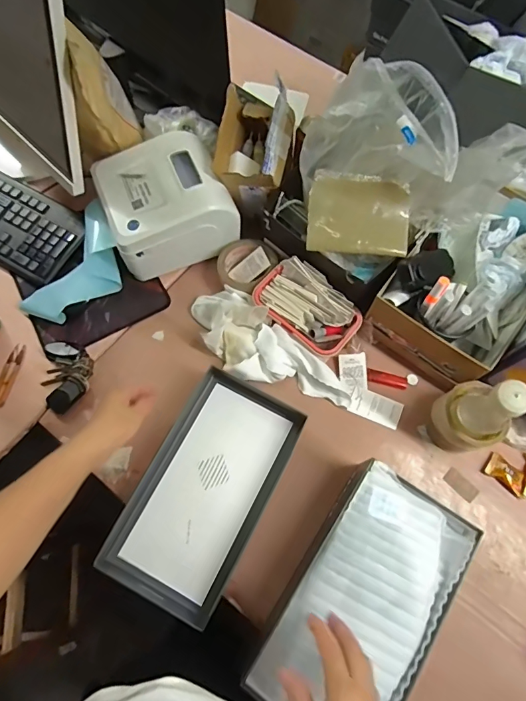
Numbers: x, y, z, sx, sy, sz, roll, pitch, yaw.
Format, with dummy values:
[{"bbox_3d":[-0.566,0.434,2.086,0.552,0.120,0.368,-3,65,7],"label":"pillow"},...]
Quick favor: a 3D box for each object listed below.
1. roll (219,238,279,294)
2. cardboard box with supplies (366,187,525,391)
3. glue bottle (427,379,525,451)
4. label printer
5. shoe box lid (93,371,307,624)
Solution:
[{"bbox_3d":[-0.030,-0.140,0.708,0.094,0.054,0.093,0,70,0],"label":"roll"},{"bbox_3d":[0.323,-0.118,0.644,0.185,0.133,0.303,37,74,12],"label":"cardboard box with supplies"},{"bbox_3d":[0.286,0.084,0.552,0.075,0.194,0.087,-24,72,-8],"label":"glue bottle"},{"bbox_3d":[-0.159,-0.237,0.695,0.188,0.148,0.163,-23,72,-8],"label":"label printer"},{"bbox_3d":[-0.079,0.195,0.583,0.167,0.036,0.311,25,72,9],"label":"shoe box lid"}]

